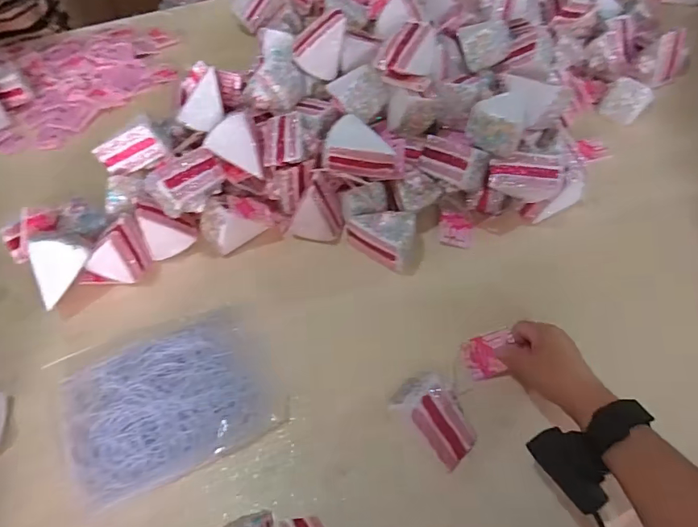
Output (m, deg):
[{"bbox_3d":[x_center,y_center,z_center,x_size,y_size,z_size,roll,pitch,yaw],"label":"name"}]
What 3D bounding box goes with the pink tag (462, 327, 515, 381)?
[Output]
[{"bbox_3d":[0.162,0.104,0.529,0.059,0.009,0.046,-25,77,12],"label":"pink tag"}]

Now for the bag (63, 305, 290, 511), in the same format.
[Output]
[{"bbox_3d":[-0.196,0.148,0.510,0.215,0.034,0.169,-27,58,-17],"label":"bag"}]

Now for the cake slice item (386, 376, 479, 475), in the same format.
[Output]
[{"bbox_3d":[0.091,0.159,0.476,0.086,0.072,0.056,38,63,25],"label":"cake slice item"}]

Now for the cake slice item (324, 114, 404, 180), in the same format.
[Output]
[{"bbox_3d":[0.021,-0.142,0.593,0.102,0.054,0.051,11,58,6],"label":"cake slice item"}]

